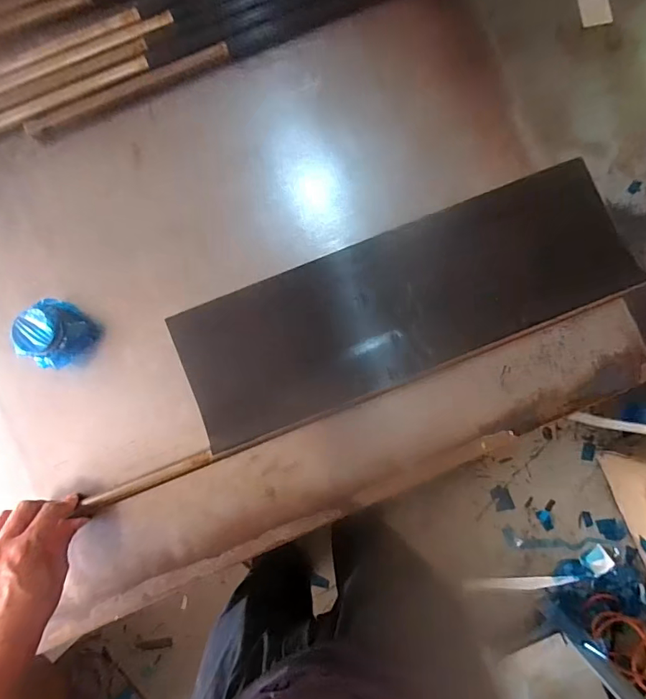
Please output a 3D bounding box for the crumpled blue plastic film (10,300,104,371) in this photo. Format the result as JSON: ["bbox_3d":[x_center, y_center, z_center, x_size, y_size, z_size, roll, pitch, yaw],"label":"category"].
[{"bbox_3d":[-0.304,-0.018,0.514,0.075,0.050,0.074,38,89,1],"label":"crumpled blue plastic film"}]

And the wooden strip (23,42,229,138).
[{"bbox_3d":[-0.232,-0.308,0.543,0.252,0.007,0.021,-24,88,-1],"label":"wooden strip"}]

